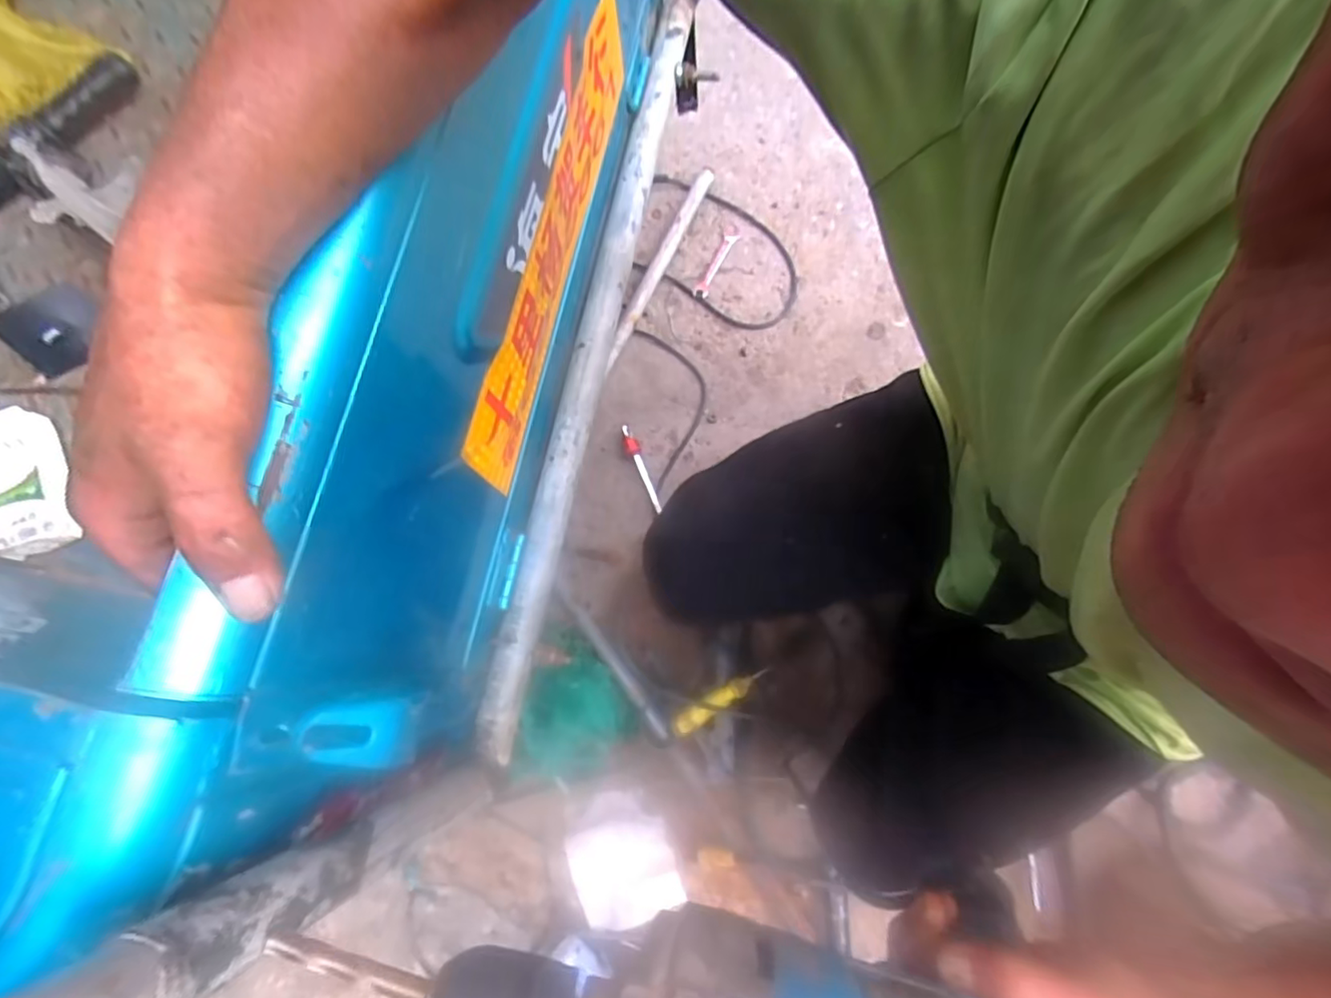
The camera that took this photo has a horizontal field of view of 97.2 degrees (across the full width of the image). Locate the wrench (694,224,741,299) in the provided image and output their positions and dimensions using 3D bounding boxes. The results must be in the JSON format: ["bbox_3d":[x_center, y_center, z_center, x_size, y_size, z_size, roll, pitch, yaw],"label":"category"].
[{"bbox_3d":[0.086,-0.393,0.963,0.031,0.013,0.145,24,77,8],"label":"wrench"}]

